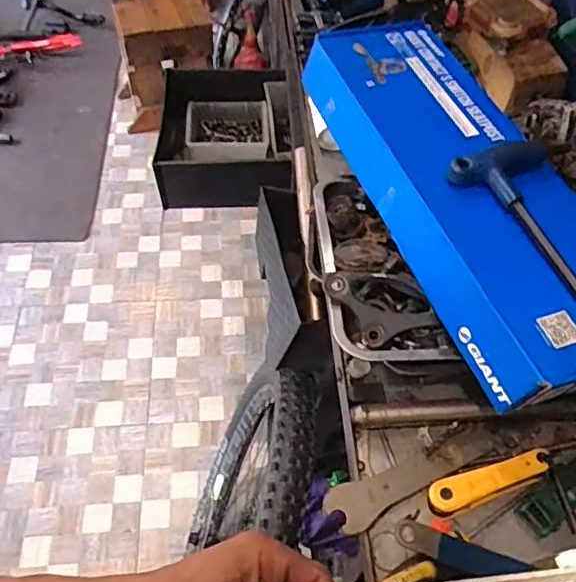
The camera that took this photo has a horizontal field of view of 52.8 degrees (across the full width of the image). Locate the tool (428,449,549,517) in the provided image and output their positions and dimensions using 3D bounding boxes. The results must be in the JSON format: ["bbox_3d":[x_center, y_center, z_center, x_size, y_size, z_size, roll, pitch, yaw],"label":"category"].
[{"bbox_3d":[0.199,0.190,0.582,0.122,0.021,0.034,-15,56,-13],"label":"tool"}]

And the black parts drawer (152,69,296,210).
[{"bbox_3d":[-0.127,-0.305,1.197,0.269,0.114,0.360,1,54,-2],"label":"black parts drawer"}]

